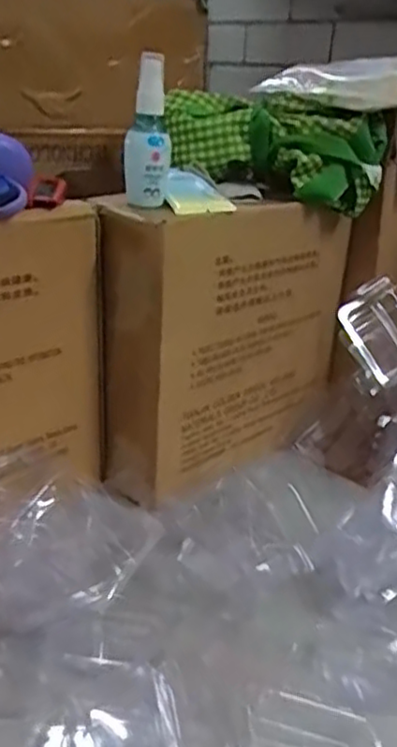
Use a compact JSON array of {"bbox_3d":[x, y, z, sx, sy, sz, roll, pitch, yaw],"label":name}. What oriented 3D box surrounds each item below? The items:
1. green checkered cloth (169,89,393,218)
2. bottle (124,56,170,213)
[{"bbox_3d":[0.072,-0.220,0.690,0.212,0.086,0.068,10,23,15],"label":"green checkered cloth"},{"bbox_3d":[-0.043,-0.201,0.589,0.038,0.118,0.031,2,22,-3],"label":"bottle"}]

